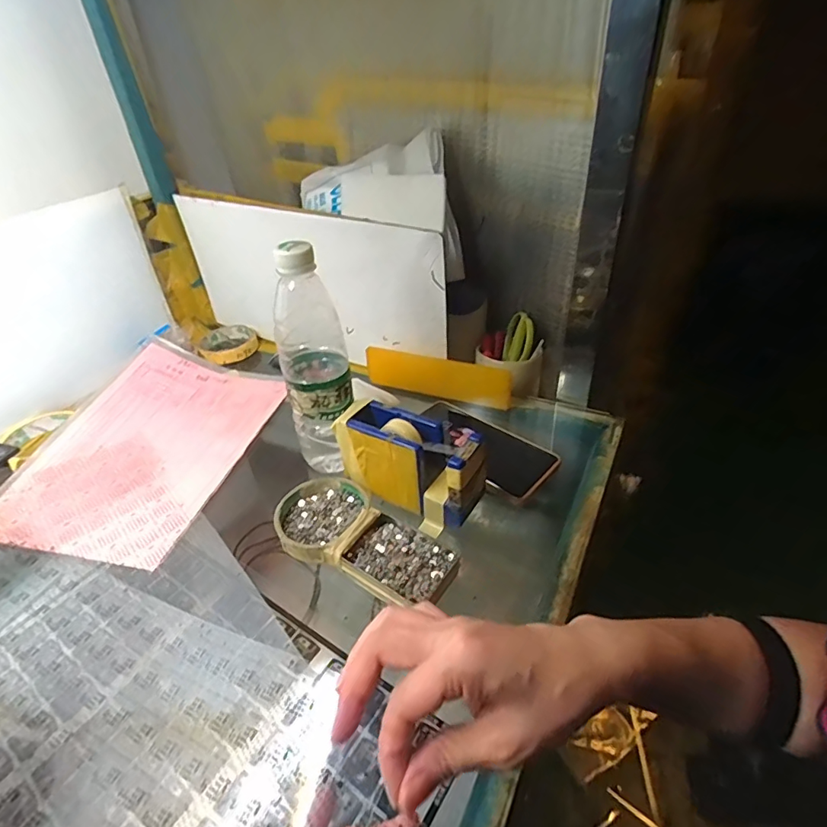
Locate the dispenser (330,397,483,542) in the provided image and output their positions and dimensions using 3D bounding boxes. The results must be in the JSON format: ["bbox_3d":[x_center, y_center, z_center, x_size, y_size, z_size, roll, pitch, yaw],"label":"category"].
[{"bbox_3d":[-0.003,0.046,0.454,0.137,0.083,0.053,19,43,30],"label":"dispenser"}]

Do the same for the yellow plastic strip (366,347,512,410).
[{"bbox_3d":[0.029,-0.046,0.610,0.184,0.049,0.012,13,28,20],"label":"yellow plastic strip"}]

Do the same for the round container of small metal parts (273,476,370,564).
[{"bbox_3d":[-0.088,0.092,0.454,0.070,0.019,0.085,9,39,19],"label":"round container of small metal parts"}]

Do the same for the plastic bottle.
[{"bbox_3d":[-0.092,-0.044,0.468,0.061,0.223,0.073,-10,37,-6],"label":"plastic bottle"}]

